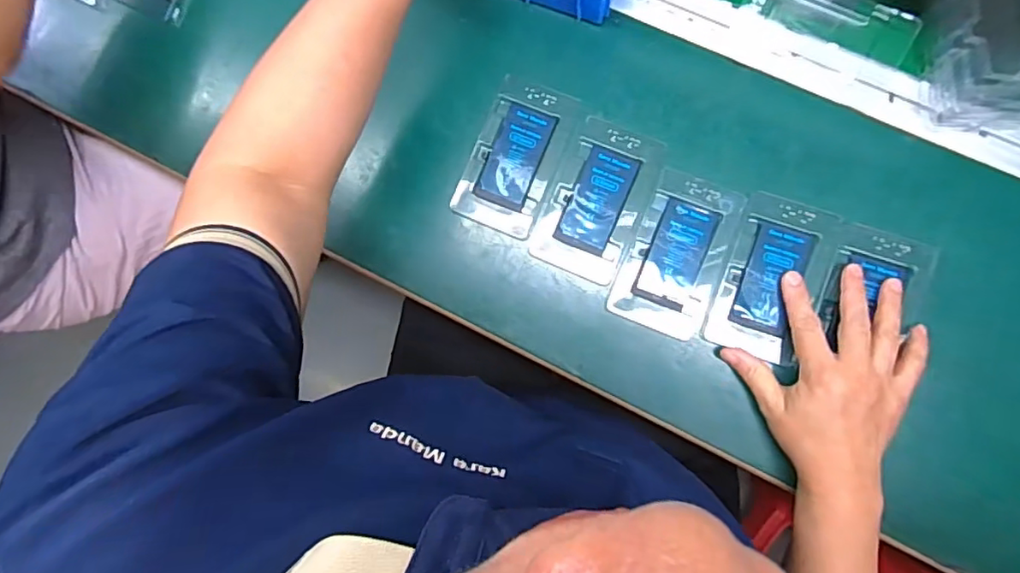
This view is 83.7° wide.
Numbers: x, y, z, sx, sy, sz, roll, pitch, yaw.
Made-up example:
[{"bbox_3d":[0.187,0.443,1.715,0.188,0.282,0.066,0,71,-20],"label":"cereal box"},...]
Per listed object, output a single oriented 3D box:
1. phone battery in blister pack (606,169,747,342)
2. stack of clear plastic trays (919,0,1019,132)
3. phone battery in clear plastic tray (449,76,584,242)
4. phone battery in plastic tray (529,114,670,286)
[{"bbox_3d":[0.138,-0.026,0.472,0.075,0.008,0.127,21,89,8],"label":"phone battery in blister pack"},{"bbox_3d":[0.363,-0.194,0.435,0.080,0.047,0.139,-5,88,8],"label":"stack of clear plastic trays"},{"bbox_3d":[0.005,-0.112,0.493,0.073,0.006,0.126,24,89,8],"label":"phone battery in clear plastic tray"},{"bbox_3d":[0.075,-0.072,0.480,0.075,0.004,0.128,23,89,8],"label":"phone battery in plastic tray"}]

